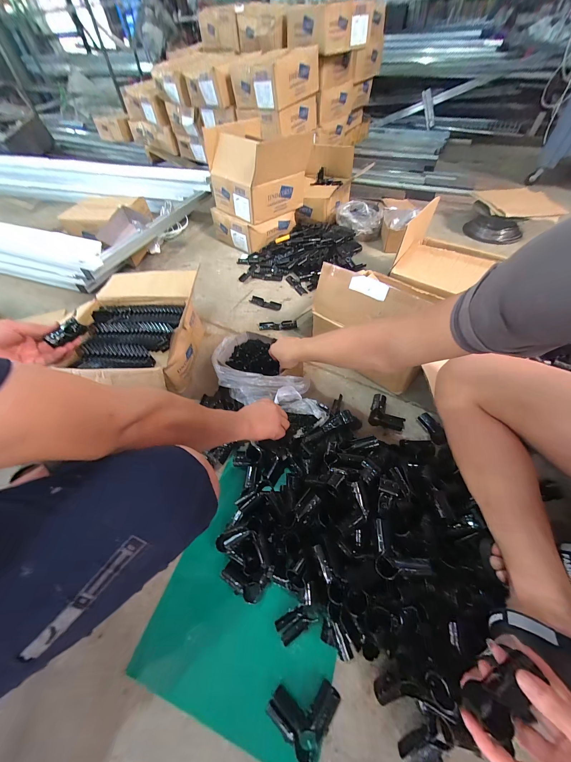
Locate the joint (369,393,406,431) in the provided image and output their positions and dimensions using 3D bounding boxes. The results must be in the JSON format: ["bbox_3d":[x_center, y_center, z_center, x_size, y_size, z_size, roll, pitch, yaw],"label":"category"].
[{"bbox_3d":[0.259,0.079,0.668,0.080,0.028,0.080,12,54,12],"label":"joint"}]

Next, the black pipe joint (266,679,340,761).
[{"bbox_3d":[0.024,0.476,0.381,0.082,0.041,0.085,30,61,21],"label":"black pipe joint"}]

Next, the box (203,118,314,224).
[{"bbox_3d":[-0.138,-0.901,1.119,0.344,0.267,0.320,35,61,26],"label":"box"}]

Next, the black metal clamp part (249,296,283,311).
[{"bbox_3d":[-0.076,-0.292,0.984,0.125,0.019,0.038,23,57,20],"label":"black metal clamp part"}]

